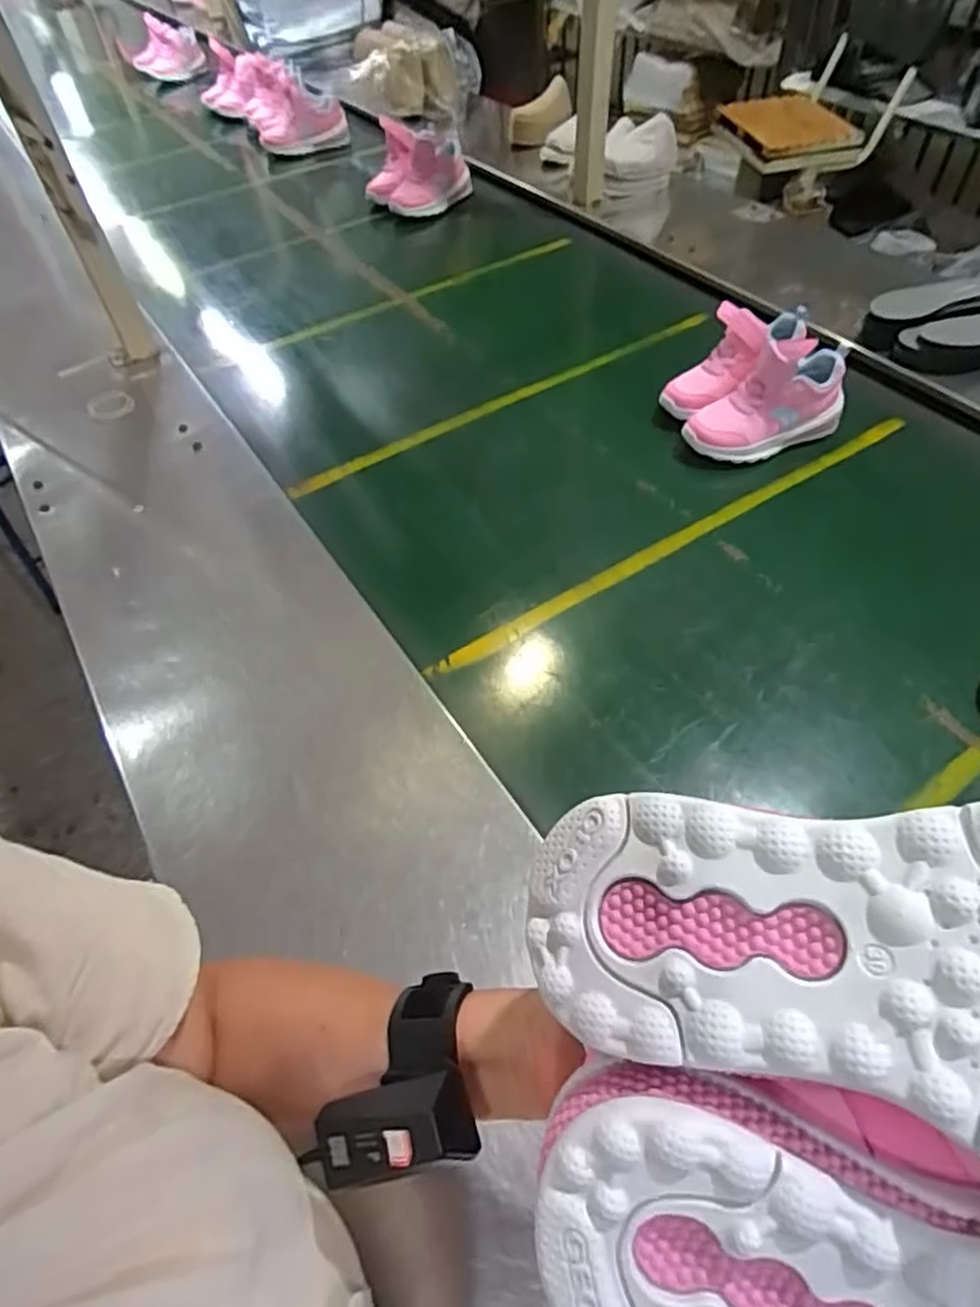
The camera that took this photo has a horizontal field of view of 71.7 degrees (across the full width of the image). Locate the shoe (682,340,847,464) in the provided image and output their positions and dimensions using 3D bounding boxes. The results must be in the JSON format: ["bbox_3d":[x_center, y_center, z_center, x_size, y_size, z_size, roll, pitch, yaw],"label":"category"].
[{"bbox_3d":[0.334,-0.298,0.810,0.190,0.100,0.075,-18,55,-10],"label":"shoe"}]

